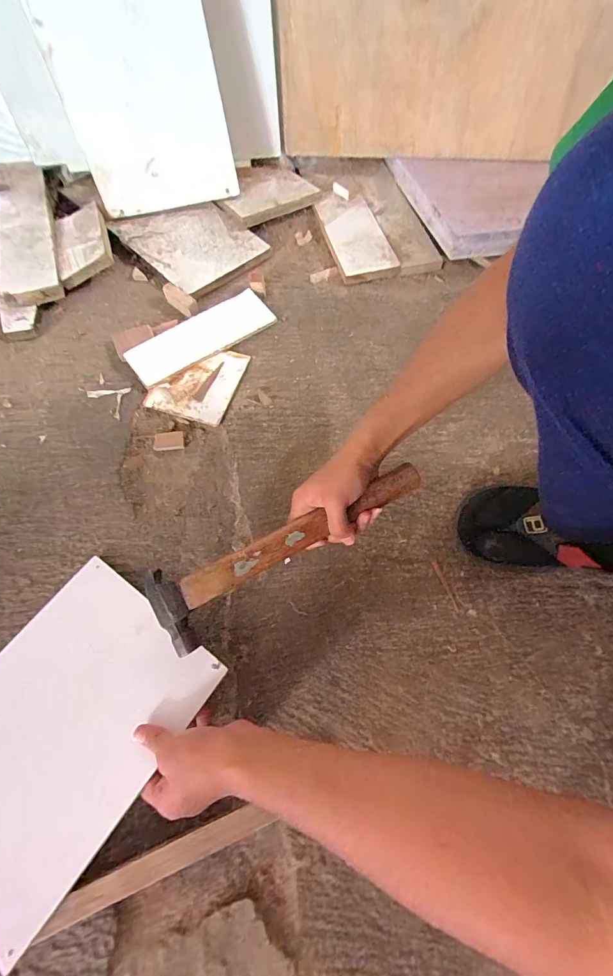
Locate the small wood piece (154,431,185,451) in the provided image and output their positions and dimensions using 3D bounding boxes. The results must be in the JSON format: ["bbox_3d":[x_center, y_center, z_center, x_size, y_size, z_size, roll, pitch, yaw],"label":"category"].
[{"bbox_3d":[-0.198,-0.068,0.563,0.042,0.006,0.027,-5,64,-3],"label":"small wood piece"}]

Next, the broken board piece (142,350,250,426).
[{"bbox_3d":[-0.164,-0.165,0.598,0.120,0.010,0.133,17,65,8],"label":"broken board piece"}]

